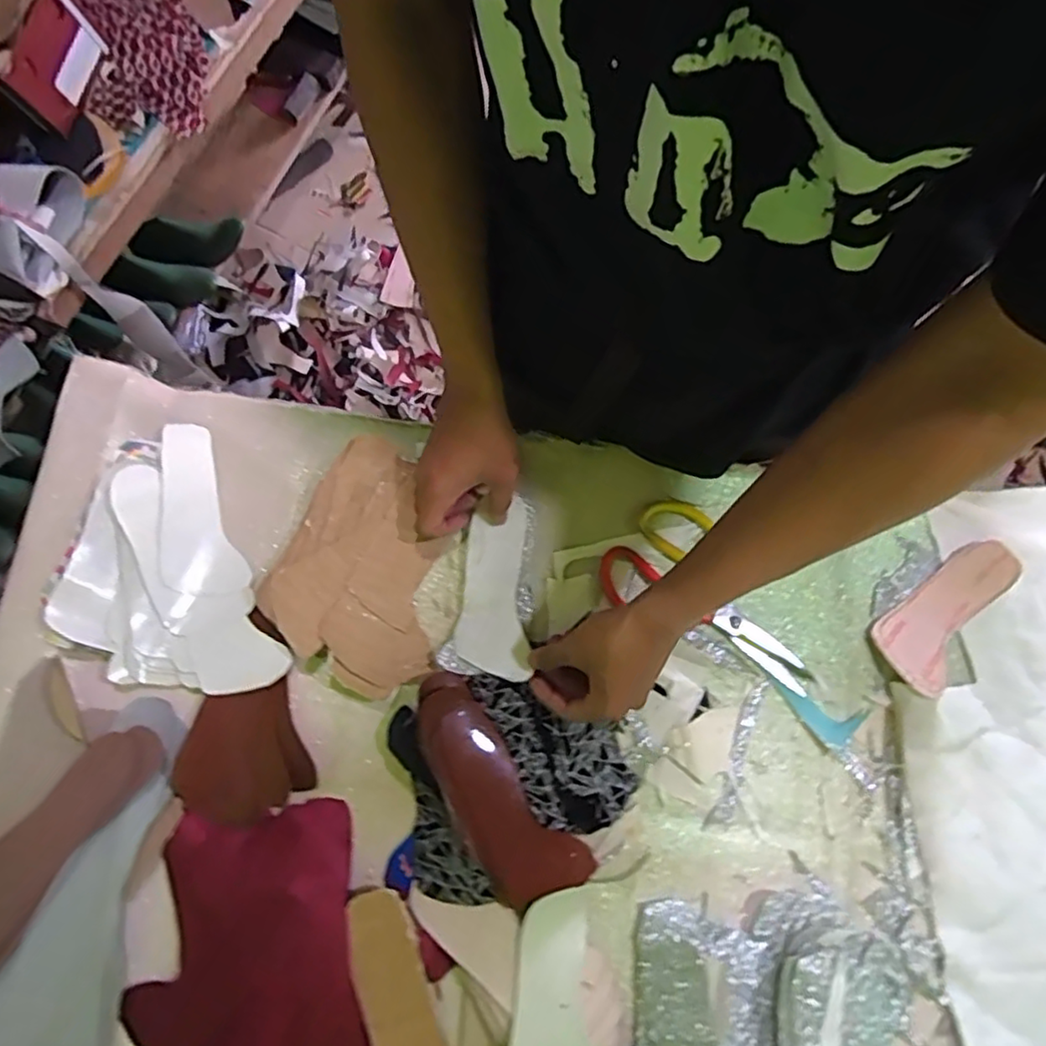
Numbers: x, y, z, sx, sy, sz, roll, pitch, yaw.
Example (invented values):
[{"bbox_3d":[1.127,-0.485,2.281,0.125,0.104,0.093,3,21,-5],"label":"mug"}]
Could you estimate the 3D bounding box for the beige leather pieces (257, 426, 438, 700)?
[{"bbox_3d":[-0.134,0.038,0.581,0.152,0.024,0.200,30,71,-14],"label":"beige leather pieces"}]

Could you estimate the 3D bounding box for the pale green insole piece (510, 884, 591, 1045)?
[{"bbox_3d":[0.023,0.373,0.505,0.065,0.021,0.149,-1,79,0],"label":"pale green insole piece"}]

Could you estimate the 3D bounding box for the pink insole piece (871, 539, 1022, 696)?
[{"bbox_3d":[0.385,0.080,0.586,0.064,0.027,0.153,42,82,8],"label":"pink insole piece"}]

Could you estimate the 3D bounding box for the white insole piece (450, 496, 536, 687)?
[{"bbox_3d":[-0.027,0.061,0.581,0.061,0.013,0.153,1,75,1],"label":"white insole piece"}]

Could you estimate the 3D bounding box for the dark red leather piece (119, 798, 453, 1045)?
[{"bbox_3d":[-0.186,0.349,0.511,0.242,0.038,0.222,0,79,0],"label":"dark red leather piece"}]

